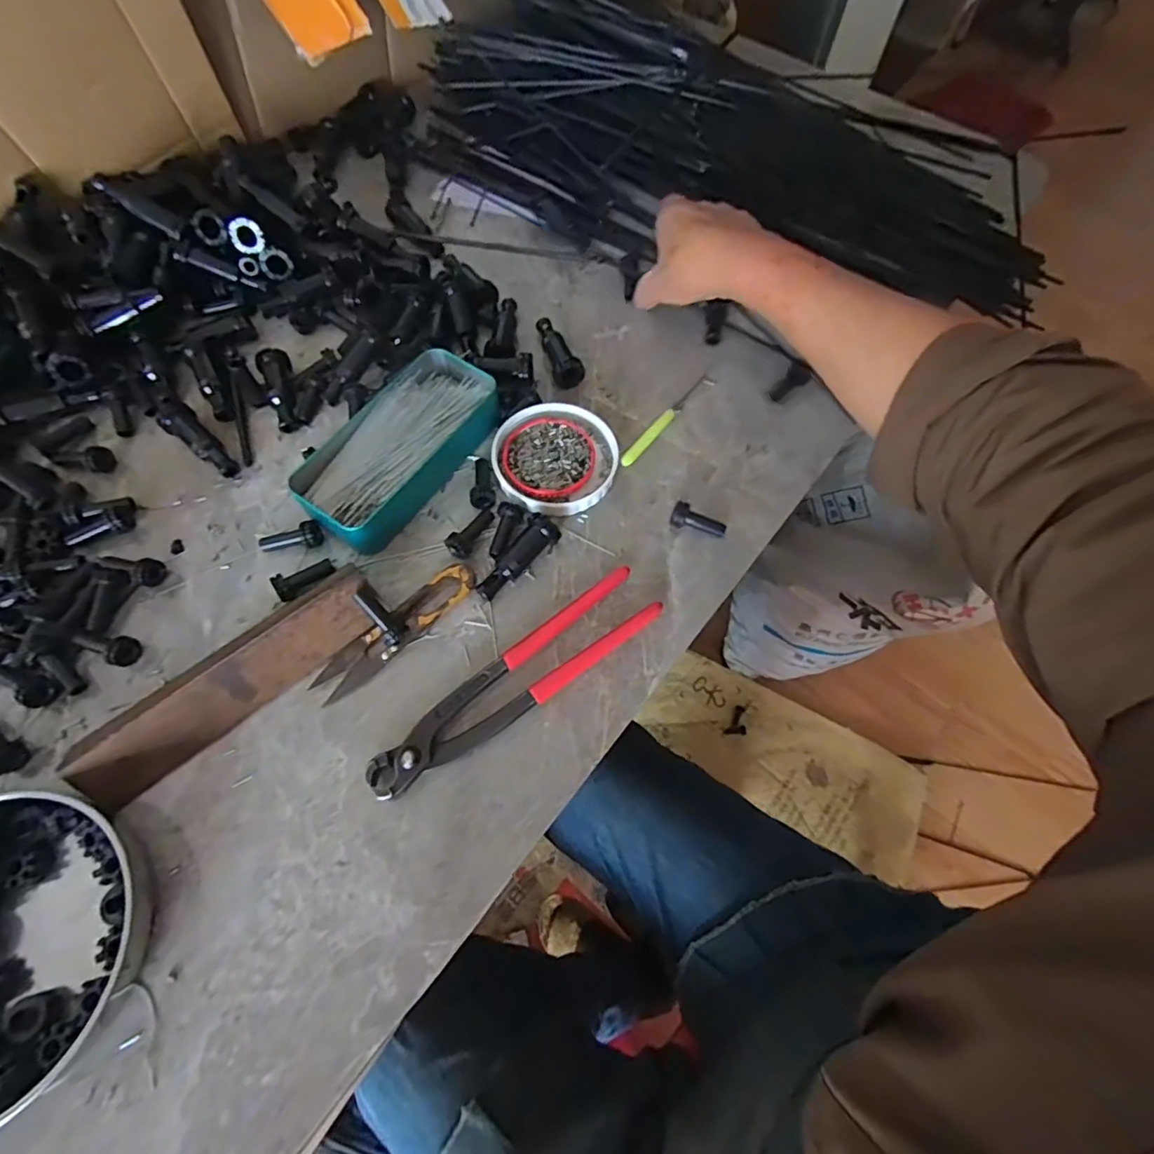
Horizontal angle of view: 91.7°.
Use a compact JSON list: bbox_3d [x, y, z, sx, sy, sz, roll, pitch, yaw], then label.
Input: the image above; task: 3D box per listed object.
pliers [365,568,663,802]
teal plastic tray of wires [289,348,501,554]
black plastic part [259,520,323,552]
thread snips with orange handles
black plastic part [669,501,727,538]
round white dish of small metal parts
[{"bbox_3d":[-0.035,0.062,0.340,0.196,0.014,0.040,-35,72,-16],"label":"pliers"},{"bbox_3d":[-0.121,-0.092,0.388,0.067,0.028,0.155,30,69,11],"label":"teal plastic tray of wires"},{"bbox_3d":[-0.190,-0.024,0.370,0.039,0.017,0.017,-12,67,6],"label":"black plastic part"},{"bbox_3d":[-0.113,0.032,0.354,0.116,0.009,0.024,-40,73,-17],"label":"thread snips with orange handles"},{"bbox_3d":[0.083,-0.037,0.385,0.039,0.013,0.015,20,67,-6],"label":"black plastic part"},{"bbox_3d":[-0.015,-0.085,0.403,0.087,0.011,0.087,1,66,-2],"label":"round white dish of small metal parts"}]

